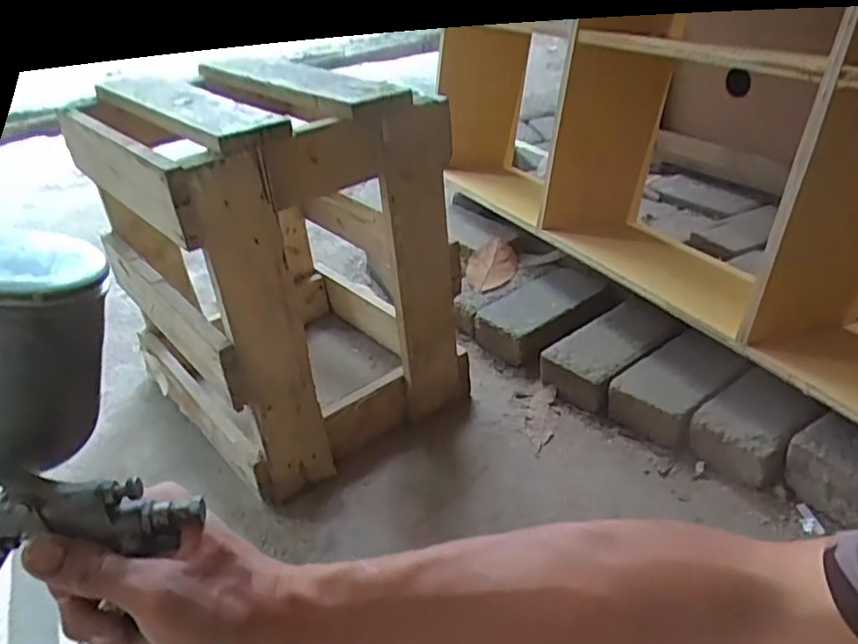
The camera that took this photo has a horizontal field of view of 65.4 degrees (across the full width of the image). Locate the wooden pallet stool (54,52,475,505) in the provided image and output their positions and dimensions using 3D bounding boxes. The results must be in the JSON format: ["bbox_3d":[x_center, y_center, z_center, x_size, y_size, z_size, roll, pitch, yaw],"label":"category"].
[{"bbox_3d":[-0.195,-0.071,0.861,0.309,0.440,0.375,-28,38,-33],"label":"wooden pallet stool"}]

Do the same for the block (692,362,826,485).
[{"bbox_3d":[0.375,0.130,0.778,0.124,0.080,0.104,-24,36,-27],"label":"block"}]

